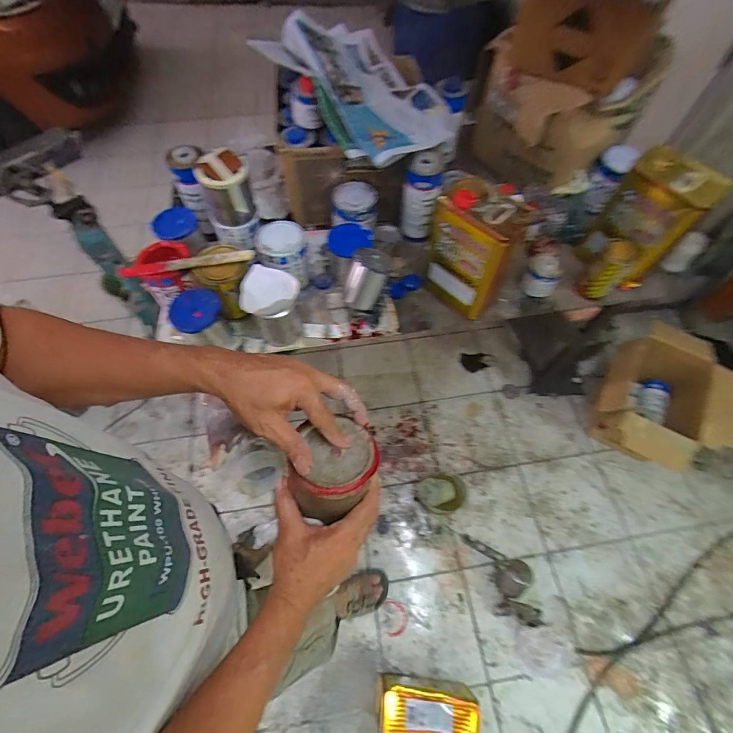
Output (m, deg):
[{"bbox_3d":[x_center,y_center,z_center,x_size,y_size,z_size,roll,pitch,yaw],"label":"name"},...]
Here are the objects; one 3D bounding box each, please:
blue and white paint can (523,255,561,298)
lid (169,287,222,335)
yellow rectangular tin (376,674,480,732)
[{"bbox_3d":[0.413,-0.212,0.887,0.080,0.095,0.066,31,67,14],"label":"blue and white paint can"},{"bbox_3d":[-0.346,-0.113,0.760,0.116,0.078,0.012,-25,17,16],"label":"lid"},{"bbox_3d":[0.157,0.936,1.018,0.253,0.169,0.121,4,63,1],"label":"yellow rectangular tin"}]

